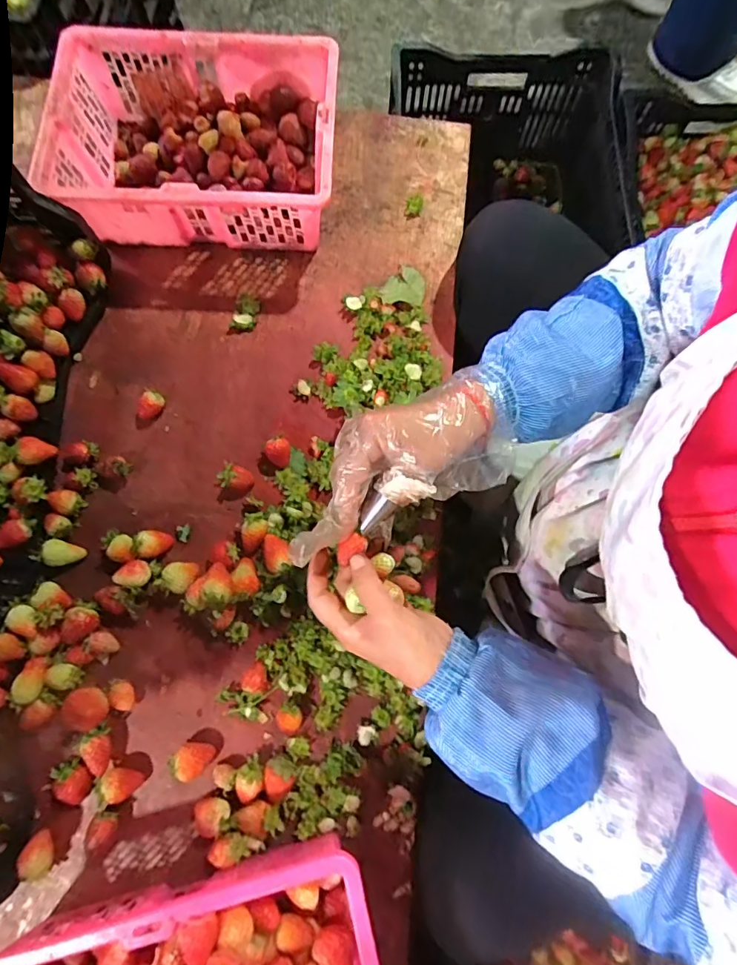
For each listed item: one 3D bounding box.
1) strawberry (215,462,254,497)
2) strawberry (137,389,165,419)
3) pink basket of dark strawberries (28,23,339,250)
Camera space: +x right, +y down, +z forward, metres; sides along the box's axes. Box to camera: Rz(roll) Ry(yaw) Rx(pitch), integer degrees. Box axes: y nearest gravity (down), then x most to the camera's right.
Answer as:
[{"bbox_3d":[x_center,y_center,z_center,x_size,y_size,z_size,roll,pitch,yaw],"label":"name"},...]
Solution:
[{"bbox_3d":[-0.129,-0.003,0.465,0.034,0.018,0.024,23,78,4],"label":"strawberry"},{"bbox_3d":[-0.218,-0.077,0.482,0.019,0.020,0.029,43,80,8],"label":"strawberry"},{"bbox_3d":[-0.174,-0.350,0.509,0.279,0.095,0.200,-1,77,-1],"label":"pink basket of dark strawberries"}]

